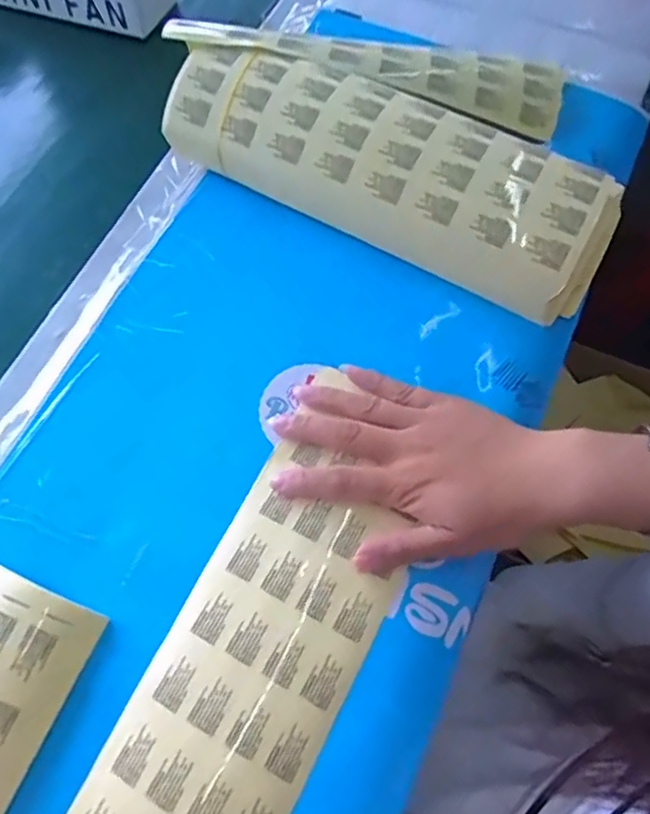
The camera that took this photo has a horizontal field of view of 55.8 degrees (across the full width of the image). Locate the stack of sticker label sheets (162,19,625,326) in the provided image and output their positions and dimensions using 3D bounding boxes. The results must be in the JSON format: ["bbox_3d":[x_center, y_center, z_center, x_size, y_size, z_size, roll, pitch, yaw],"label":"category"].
[{"bbox_3d":[0.066,-0.220,0.446,0.317,0.068,0.220,26,69,15],"label":"stack of sticker label sheets"}]

